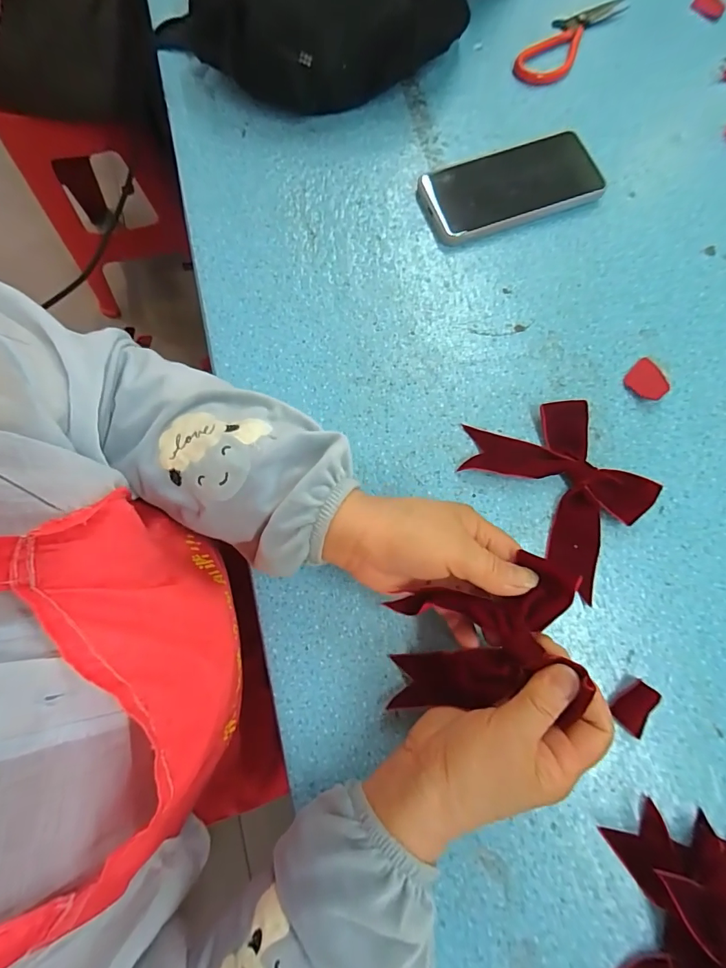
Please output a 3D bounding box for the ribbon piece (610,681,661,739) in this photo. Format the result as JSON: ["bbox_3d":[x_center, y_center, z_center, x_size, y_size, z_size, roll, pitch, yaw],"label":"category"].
[{"bbox_3d":[0.195,0.159,0.307,0.034,0.005,0.025,-44,81,-9],"label":"ribbon piece"}]

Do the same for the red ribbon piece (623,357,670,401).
[{"bbox_3d":[0.243,-0.088,0.370,0.033,0.004,0.035,-40,80,-9],"label":"red ribbon piece"}]

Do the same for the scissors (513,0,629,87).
[{"bbox_3d":[0.222,-0.479,0.460,0.049,0.005,0.171,40,80,8],"label":"scissors"}]

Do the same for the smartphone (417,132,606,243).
[{"bbox_3d":[0.139,-0.281,0.408,0.164,0.015,0.080,-17,78,-4],"label":"smartphone"}]

